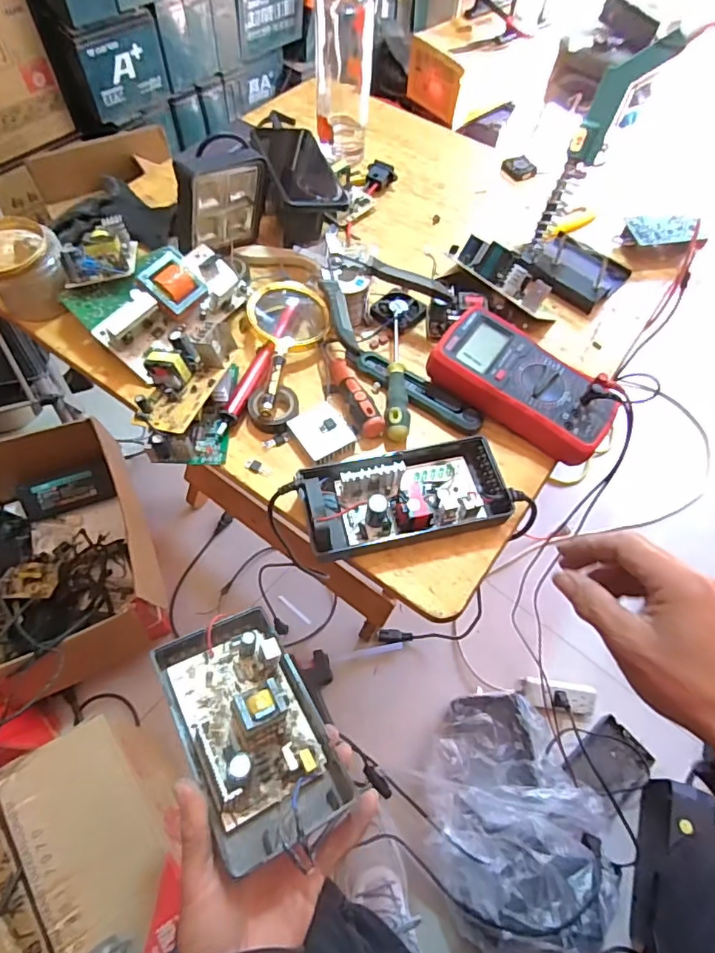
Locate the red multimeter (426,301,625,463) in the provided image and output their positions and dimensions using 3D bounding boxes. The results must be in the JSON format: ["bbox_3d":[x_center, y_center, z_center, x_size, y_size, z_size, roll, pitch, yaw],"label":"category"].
[{"bbox_3d":[0.165,-0.090,0.530,0.185,0.046,0.094,37,65,17],"label":"red multimeter"}]

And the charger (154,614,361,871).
[{"bbox_3d":[-0.081,0.185,0.392,0.093,0.049,0.166,-26,65,-17],"label":"charger"}]

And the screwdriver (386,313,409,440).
[{"bbox_3d":[0.041,-0.102,0.539,0.021,0.023,0.142,3,60,-1],"label":"screwdriver"}]

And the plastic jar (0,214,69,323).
[{"bbox_3d":[-0.357,-0.218,0.562,0.089,0.078,0.087,1,60,-2],"label":"plastic jar"}]

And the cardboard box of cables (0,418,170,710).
[{"bbox_3d":[-0.499,0.142,0.895,0.278,0.192,0.474,-19,63,-14],"label":"cardboard box of cables"}]

